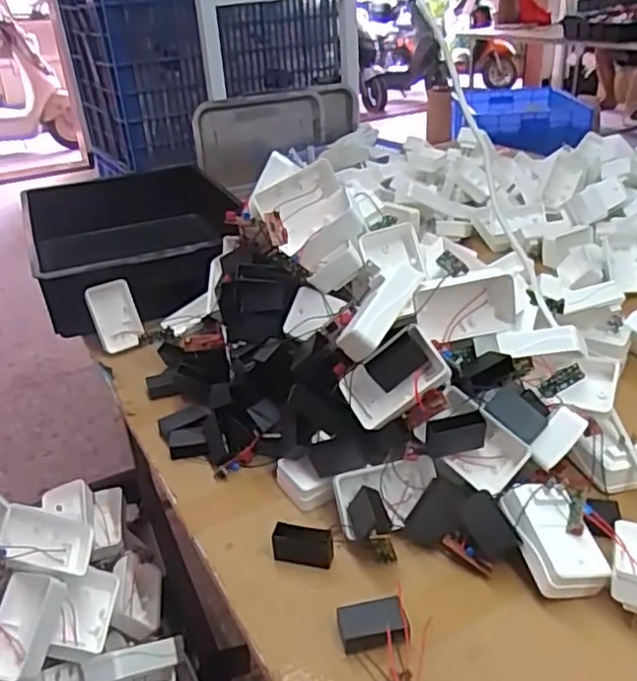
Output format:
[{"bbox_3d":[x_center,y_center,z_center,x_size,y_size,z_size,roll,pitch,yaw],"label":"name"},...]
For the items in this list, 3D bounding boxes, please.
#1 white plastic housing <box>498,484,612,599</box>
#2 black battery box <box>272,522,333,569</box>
[{"bbox_3d":[0.185,0.155,0.515,0.054,0.021,0.090,-16,57,-5],"label":"white plastic housing"},{"bbox_3d":[-0.013,0.171,0.546,0.049,0.031,0.017,3,30,12],"label":"black battery box"}]

